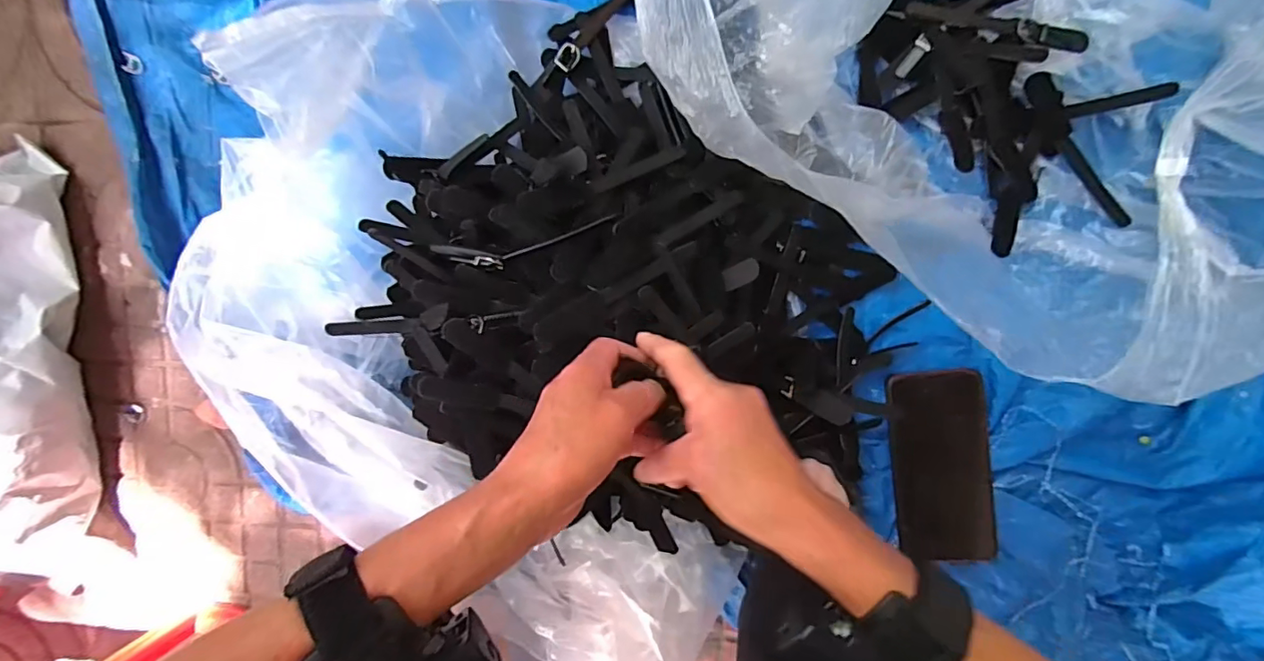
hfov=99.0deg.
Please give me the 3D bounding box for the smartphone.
[{"bbox_3d":[0.268,0.117,0.465,0.077,0.013,0.163,-5,95,7],"label":"smartphone"}]

